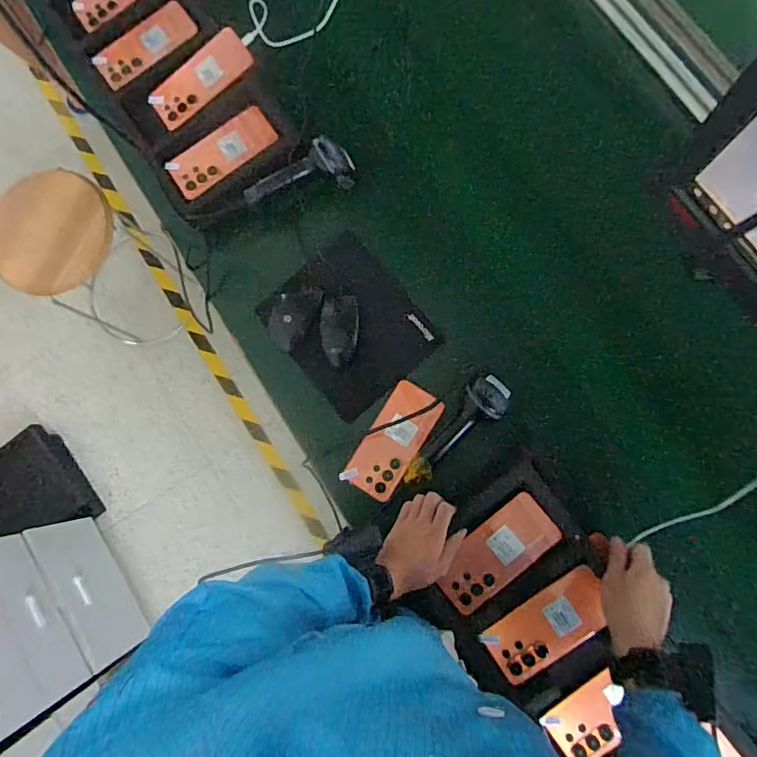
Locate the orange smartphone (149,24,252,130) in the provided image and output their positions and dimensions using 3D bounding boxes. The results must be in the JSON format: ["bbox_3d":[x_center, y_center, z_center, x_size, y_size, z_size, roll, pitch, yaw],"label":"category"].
[{"bbox_3d":[-0.272,-0.458,0.750,0.166,0.006,0.078,-38,83,4],"label":"orange smartphone"}]

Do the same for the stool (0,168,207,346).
[{"bbox_3d":[-0.734,-0.293,1.275,0.295,0.426,0.299,0,82,4],"label":"stool"}]

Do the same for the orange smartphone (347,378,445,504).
[{"bbox_3d":[0.023,0.090,0.717,0.081,0.010,0.168,31,87,18],"label":"orange smartphone"}]

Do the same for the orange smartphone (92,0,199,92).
[{"bbox_3d":[-0.368,-0.529,0.777,0.165,0.011,0.088,-39,82,-2],"label":"orange smartphone"}]

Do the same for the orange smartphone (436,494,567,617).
[{"bbox_3d":[0.156,0.231,0.647,0.168,0.009,0.082,-45,82,-1],"label":"orange smartphone"}]

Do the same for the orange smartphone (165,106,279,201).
[{"bbox_3d":[-0.237,-0.342,0.739,0.165,0.015,0.070,-33,81,-1],"label":"orange smartphone"}]

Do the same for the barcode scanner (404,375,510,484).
[{"bbox_3d":[0.104,0.071,0.678,0.190,0.063,0.067,-41,82,-2],"label":"barcode scanner"}]

